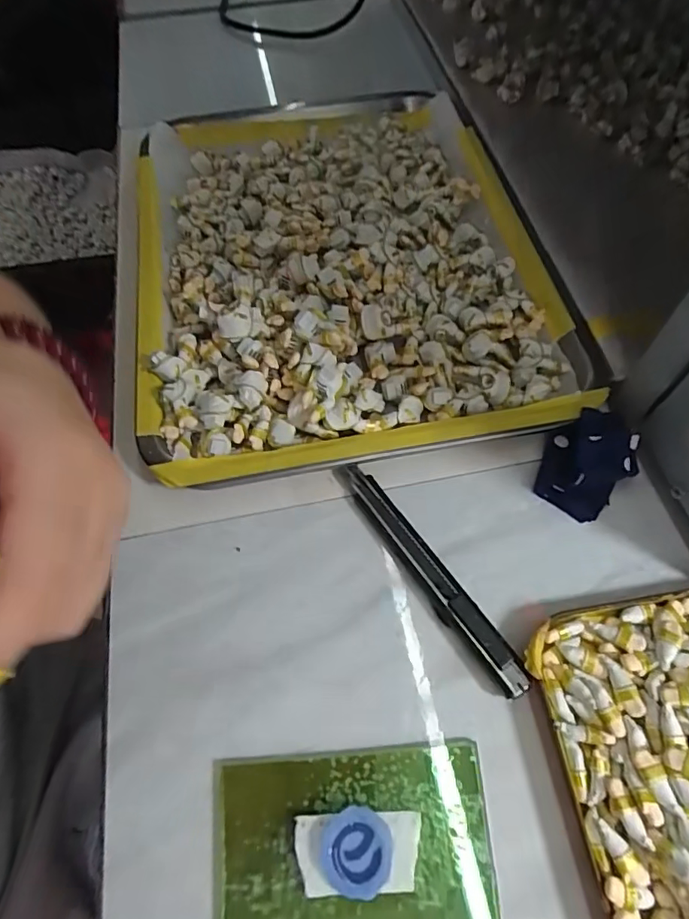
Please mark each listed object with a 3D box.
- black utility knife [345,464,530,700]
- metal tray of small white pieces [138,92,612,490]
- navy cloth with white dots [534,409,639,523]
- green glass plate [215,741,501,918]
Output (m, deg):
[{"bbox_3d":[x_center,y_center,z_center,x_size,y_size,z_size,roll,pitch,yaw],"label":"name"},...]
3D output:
[{"bbox_3d":[0.041,0.053,0.254,0.015,0.009,0.130,-29,62,-16],"label":"black utility knife"},{"bbox_3d":[-0.005,-0.136,0.353,0.264,0.042,0.321,-8,58,-4],"label":"metal tray of small white pieces"},{"bbox_3d":[0.127,-0.001,0.273,0.042,0.030,0.053,33,64,19],"label":"navy cloth with white dots"},{"bbox_3d":[0.004,0.149,0.199,0.104,0.009,0.066,-6,58,-2],"label":"green glass plate"}]

